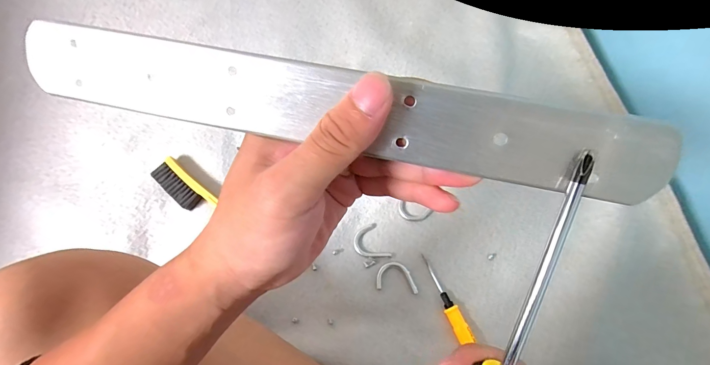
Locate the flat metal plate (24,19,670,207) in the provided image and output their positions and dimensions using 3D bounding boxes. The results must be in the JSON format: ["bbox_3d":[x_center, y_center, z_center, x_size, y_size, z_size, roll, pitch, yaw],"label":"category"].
[{"bbox_3d":[-0.014,-0.030,0.140,0.266,0.006,0.032,11,106,6],"label":"flat metal plate"}]

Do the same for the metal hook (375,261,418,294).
[{"bbox_3d":[0.046,0.102,0.364,0.044,0.006,0.030,7,70,2],"label":"metal hook"}]

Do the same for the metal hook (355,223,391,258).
[{"bbox_3d":[0.017,0.070,0.380,0.033,0.006,0.042,-21,72,-8],"label":"metal hook"}]

